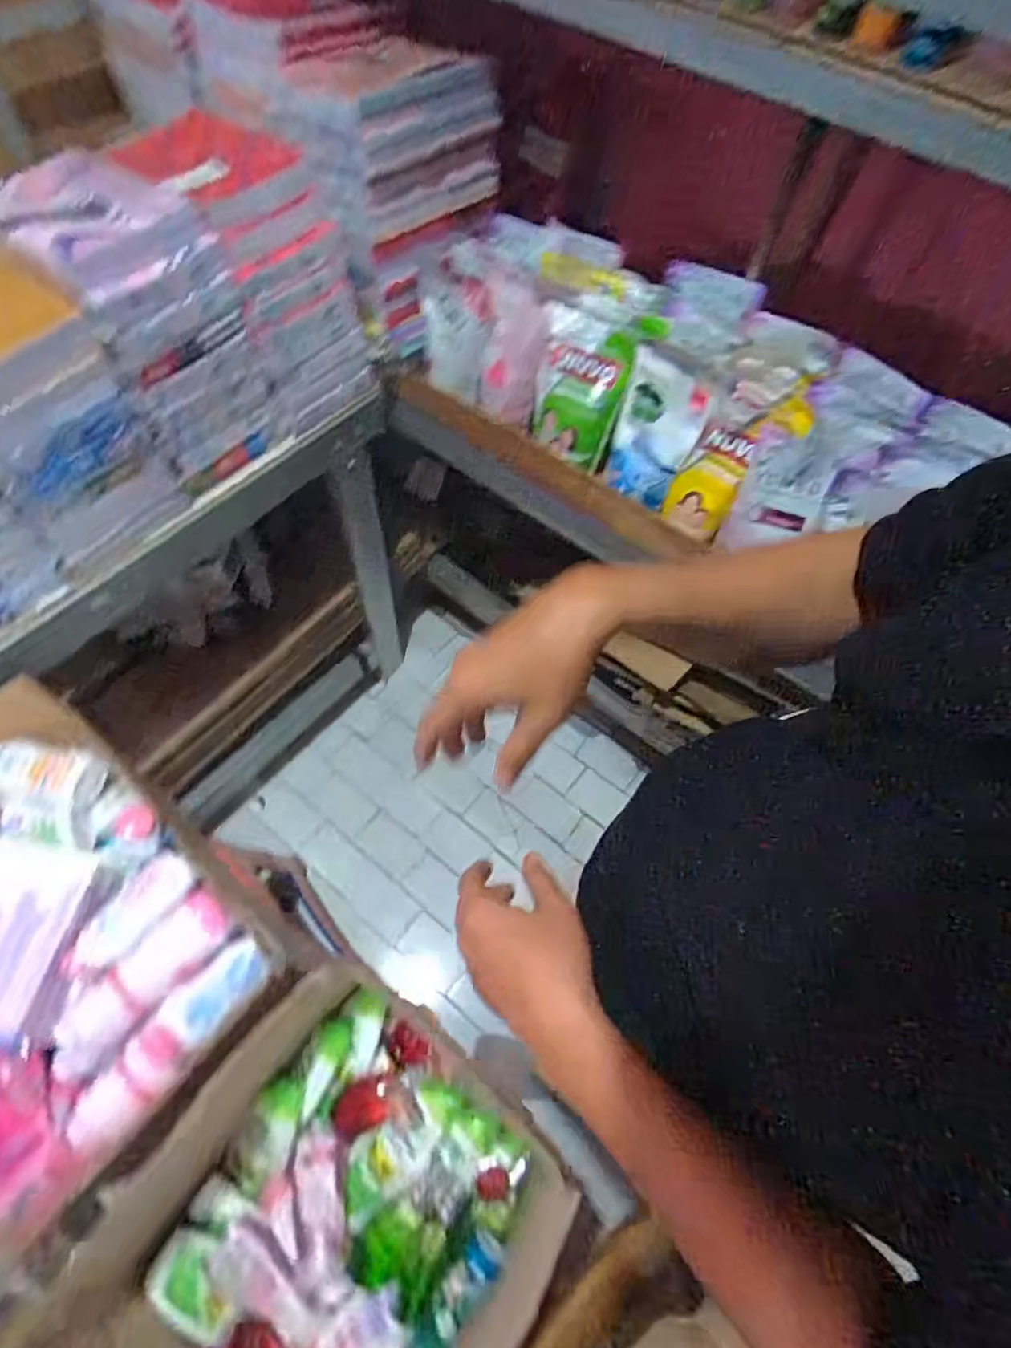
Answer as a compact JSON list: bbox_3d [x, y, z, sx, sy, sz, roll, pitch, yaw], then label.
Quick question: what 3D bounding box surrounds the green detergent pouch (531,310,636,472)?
[{"bbox_3d":[0.099,-0.378,0.843,0.112,0.169,0.040,20,38,6],"label":"green detergent pouch"}]

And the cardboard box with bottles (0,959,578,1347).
[{"bbox_3d":[-0.159,0.556,0.594,0.373,0.212,0.335,28,62,12],"label":"cardboard box with bottles"}]

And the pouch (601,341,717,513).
[{"bbox_3d":[0.190,-0.303,0.800,0.018,0.169,0.118,-28,56,-36],"label":"pouch"}]

